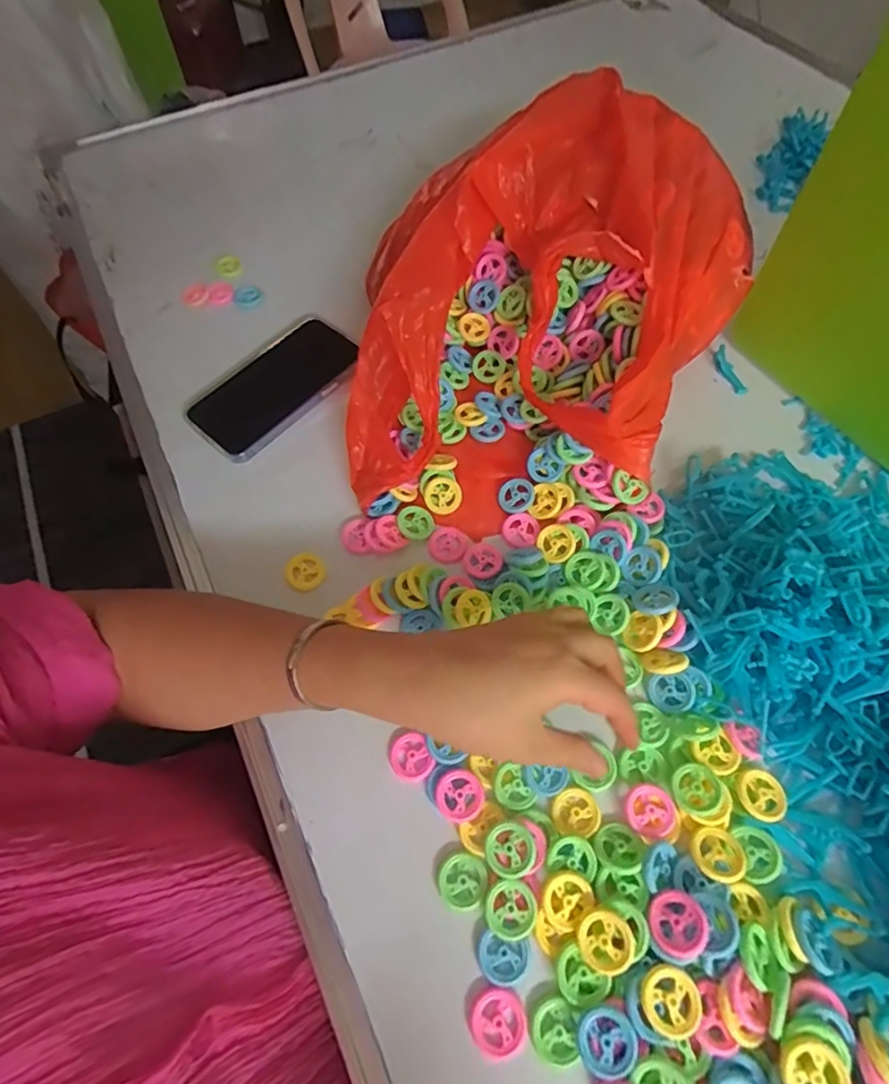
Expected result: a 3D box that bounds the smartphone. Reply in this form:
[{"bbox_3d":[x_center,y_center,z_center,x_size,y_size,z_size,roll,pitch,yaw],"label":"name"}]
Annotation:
[{"bbox_3d":[-0.154,-0.144,0.495,0.090,0.014,0.154,36,68,18],"label":"smartphone"}]

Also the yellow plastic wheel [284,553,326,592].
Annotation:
[{"bbox_3d":[-0.107,0.024,0.420,0.029,0.011,0.027,0,62,1],"label":"yellow plastic wheel"}]

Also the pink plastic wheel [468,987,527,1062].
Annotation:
[{"bbox_3d":[0.029,0.256,0.291,0.029,0.004,0.029,0,62,1],"label":"pink plastic wheel"}]

